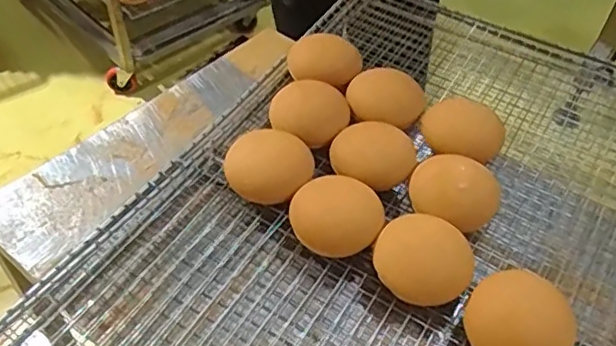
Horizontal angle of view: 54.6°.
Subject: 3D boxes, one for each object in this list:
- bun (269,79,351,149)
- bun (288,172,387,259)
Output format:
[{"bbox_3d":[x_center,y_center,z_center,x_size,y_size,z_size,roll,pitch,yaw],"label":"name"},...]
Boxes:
[{"bbox_3d":[0.000,-0.072,0.739,0.097,0.049,0.074,20,51,14],"label":"bun"},{"bbox_3d":[0.031,0.047,0.644,0.097,0.048,0.081,7,49,3],"label":"bun"}]

